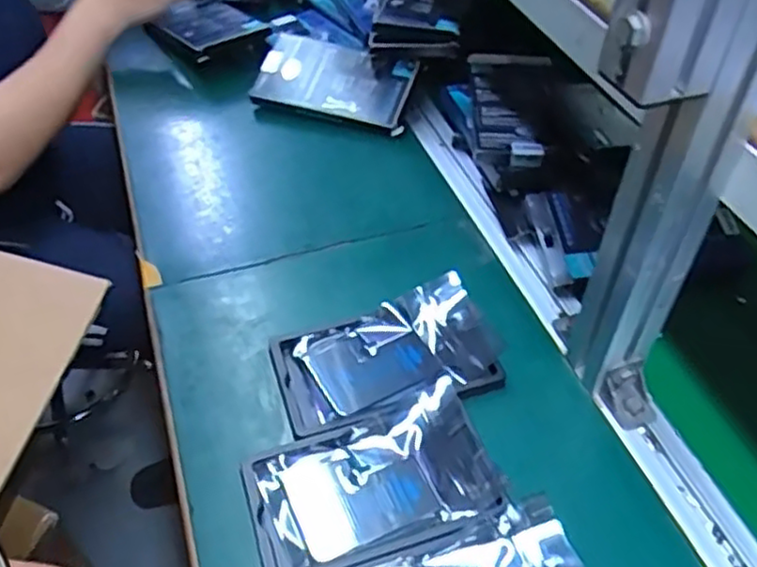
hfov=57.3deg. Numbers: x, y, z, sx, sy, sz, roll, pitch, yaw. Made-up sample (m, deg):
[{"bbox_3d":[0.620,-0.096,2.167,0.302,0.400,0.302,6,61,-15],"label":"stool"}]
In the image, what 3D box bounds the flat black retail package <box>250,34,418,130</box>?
[{"bbox_3d":[-0.053,-0.224,0.762,0.174,0.019,0.091,18,70,14],"label":"flat black retail package"}]

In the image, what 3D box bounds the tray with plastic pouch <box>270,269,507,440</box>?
[{"bbox_3d":[0.008,0.056,0.524,0.164,0.016,0.100,-17,49,-13],"label":"tray with plastic pouch"}]

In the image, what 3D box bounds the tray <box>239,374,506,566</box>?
[{"bbox_3d":[-0.005,0.131,0.454,0.157,0.017,0.094,-18,49,-14],"label":"tray"}]

